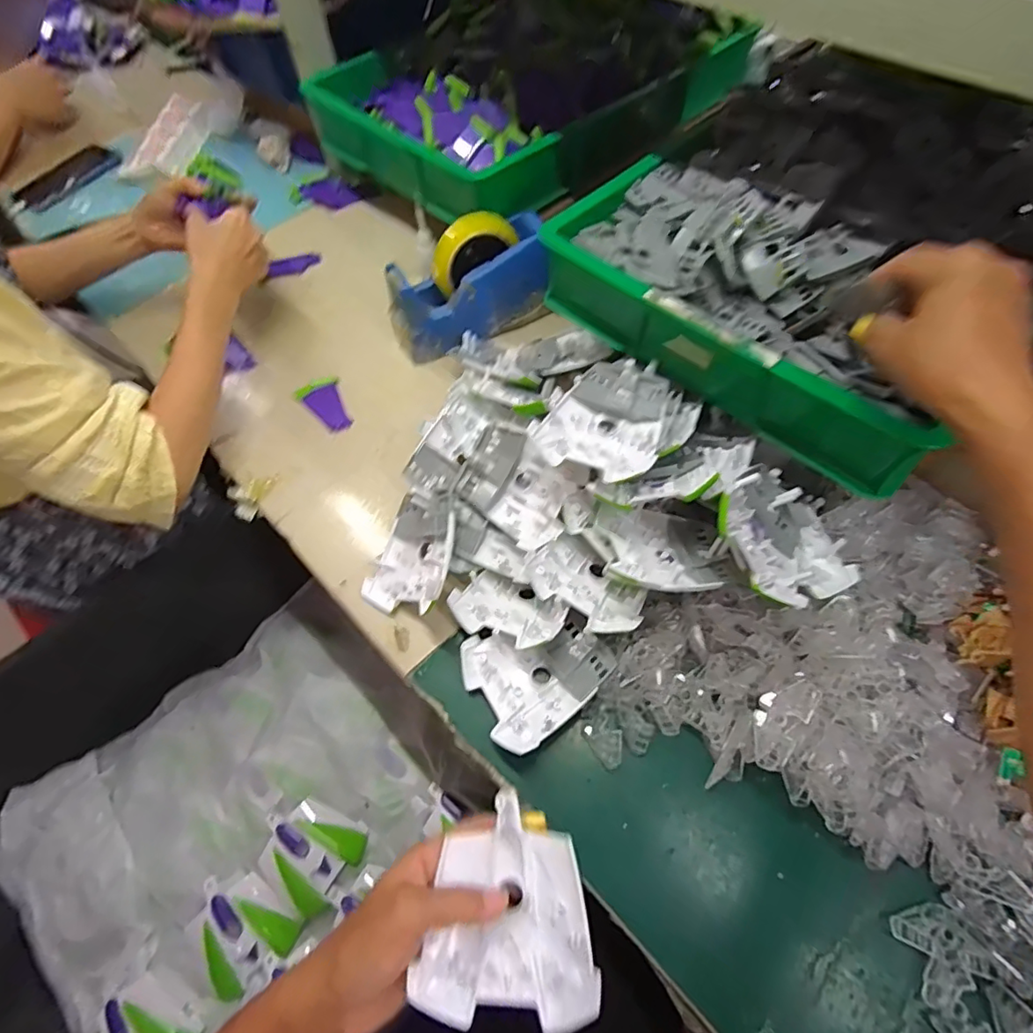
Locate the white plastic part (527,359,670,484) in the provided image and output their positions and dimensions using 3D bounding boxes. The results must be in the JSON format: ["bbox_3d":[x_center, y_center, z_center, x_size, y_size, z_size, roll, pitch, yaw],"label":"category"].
[{"bbox_3d":[0.082,-0.089,0.455,0.096,0.028,0.123,26,65,17],"label":"white plastic part"}]

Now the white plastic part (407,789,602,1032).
[{"bbox_3d":[-0.006,0.221,0.312,0.094,0.025,0.106,0,60,3],"label":"white plastic part"}]

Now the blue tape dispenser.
[{"bbox_3d":[-0.053,-0.267,0.621,0.187,0.104,0.075,-25,62,-11],"label":"blue tape dispenser"}]

